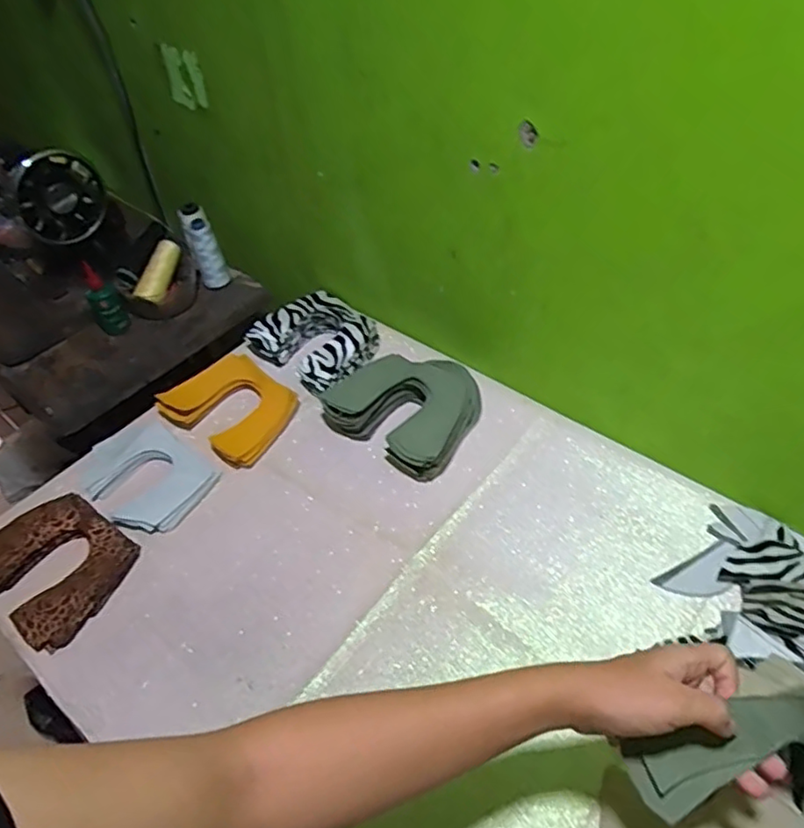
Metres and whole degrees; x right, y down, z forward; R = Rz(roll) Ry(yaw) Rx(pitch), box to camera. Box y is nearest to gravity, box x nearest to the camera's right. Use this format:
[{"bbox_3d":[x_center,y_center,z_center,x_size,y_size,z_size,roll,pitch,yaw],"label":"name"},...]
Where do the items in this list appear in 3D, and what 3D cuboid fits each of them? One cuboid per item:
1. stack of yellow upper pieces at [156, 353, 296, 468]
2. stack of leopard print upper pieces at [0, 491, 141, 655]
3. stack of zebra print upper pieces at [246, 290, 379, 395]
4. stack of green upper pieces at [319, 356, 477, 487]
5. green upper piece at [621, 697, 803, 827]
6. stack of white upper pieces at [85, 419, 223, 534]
[{"bbox_3d":[-0.220,-0.010,0.812,0.154,0.020,0.129,33,59,17],"label":"stack of yellow upper pieces"},{"bbox_3d":[-0.381,0.164,0.684,0.170,0.034,0.133,27,56,27],"label":"stack of leopard print upper pieces"},{"bbox_3d":[-0.114,-0.100,0.876,0.163,0.056,0.137,33,58,30],"label":"stack of zebra print upper pieces"},{"bbox_3d":[0.015,-0.020,0.787,0.176,0.060,0.180,30,57,29],"label":"stack of green upper pieces"},{"bbox_3d":[0.212,0.221,0.399,0.127,0.028,0.077,-15,86,11],"label":"green upper piece"},{"bbox_3d":[-0.313,0.075,0.757,0.162,0.027,0.120,28,56,28],"label":"stack of white upper pieces"}]

